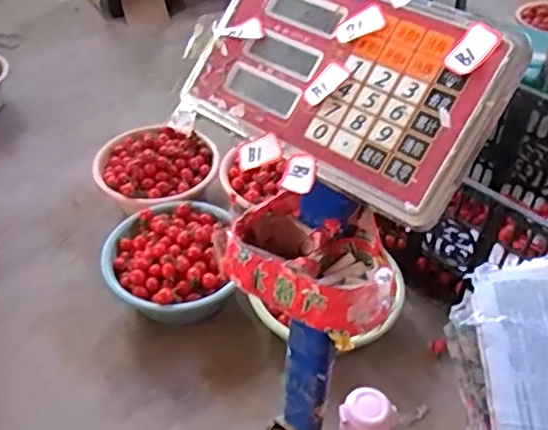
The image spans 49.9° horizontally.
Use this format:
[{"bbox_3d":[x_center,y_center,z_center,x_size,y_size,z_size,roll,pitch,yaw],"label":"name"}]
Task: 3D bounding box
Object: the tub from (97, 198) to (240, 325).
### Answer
[{"bbox_3d":[-0.187,0.086,1.085,0.229,0.102,0.244,0,42,0],"label":"tub"}]

